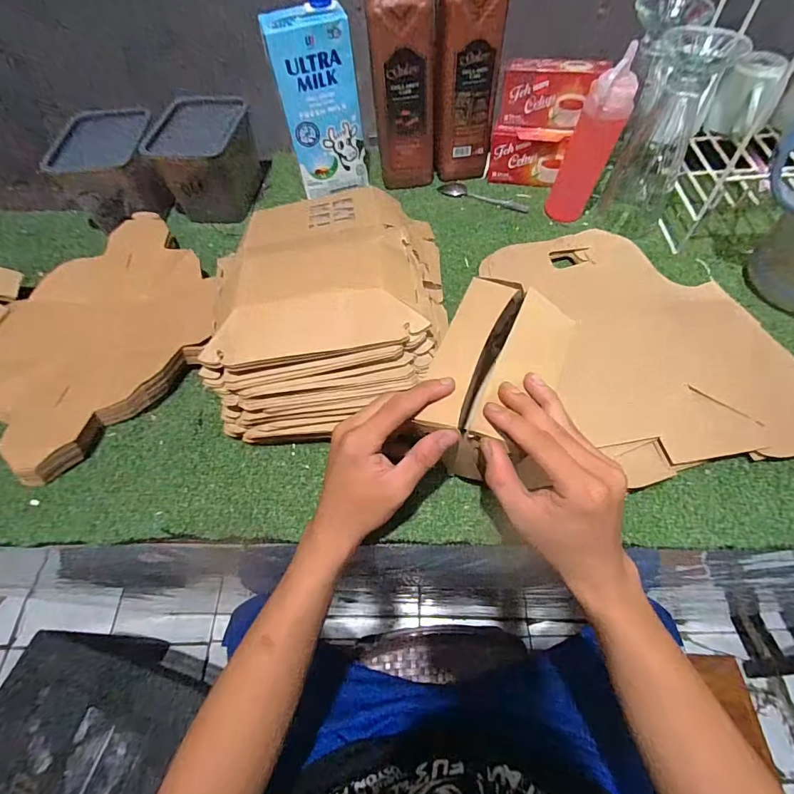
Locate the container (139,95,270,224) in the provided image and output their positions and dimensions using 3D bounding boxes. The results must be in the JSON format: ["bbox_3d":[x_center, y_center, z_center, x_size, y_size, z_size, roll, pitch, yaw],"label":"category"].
[{"bbox_3d":[-0.257,-0.339,0.595,0.114,0.110,0.147,-1,58,3],"label":"container"}]

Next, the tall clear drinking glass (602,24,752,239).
[{"bbox_3d":[0.304,-0.294,0.481,0.069,0.188,0.074,34,66,22],"label":"tall clear drinking glass"}]

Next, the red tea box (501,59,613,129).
[{"bbox_3d":[0.195,-0.386,0.532,0.111,0.059,0.051,16,61,11],"label":"red tea box"}]

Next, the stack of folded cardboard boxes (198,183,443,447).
[{"bbox_3d":[-0.061,-0.105,0.426,0.206,0.113,0.284,-2,58,2],"label":"stack of folded cardboard boxes"}]

